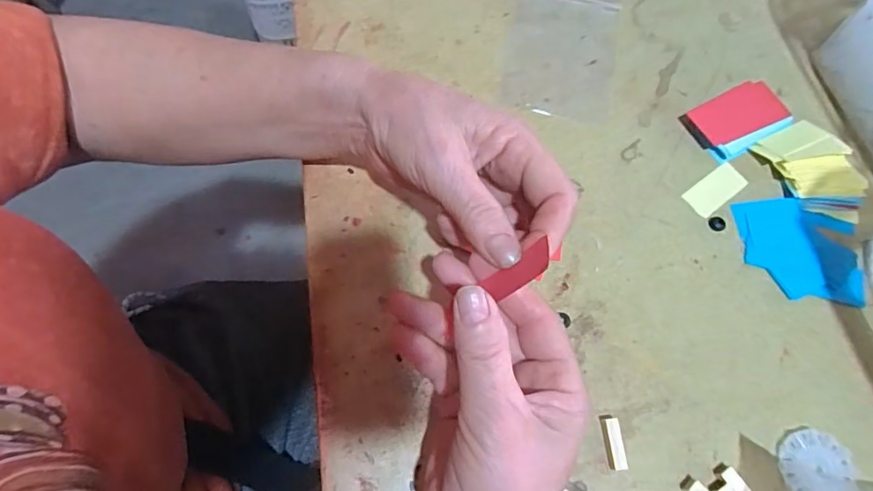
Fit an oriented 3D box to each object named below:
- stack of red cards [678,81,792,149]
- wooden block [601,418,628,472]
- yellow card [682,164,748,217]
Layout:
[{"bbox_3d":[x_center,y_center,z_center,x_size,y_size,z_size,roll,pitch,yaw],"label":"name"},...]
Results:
[{"bbox_3d":[0.209,-0.090,0.359,0.065,0.012,0.035,-24,72,-11],"label":"stack of red cards"},{"bbox_3d":[0.097,0.109,0.281,0.009,0.008,0.026,-6,69,-5],"label":"wooden block"},{"bbox_3d":[0.189,-0.038,0.345,0.045,0.004,0.021,-35,74,-14],"label":"yellow card"}]

